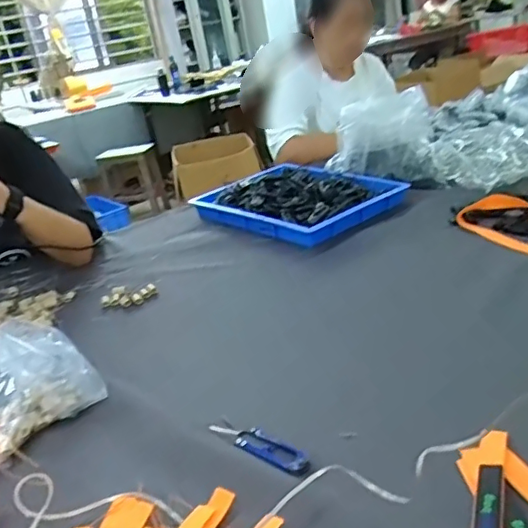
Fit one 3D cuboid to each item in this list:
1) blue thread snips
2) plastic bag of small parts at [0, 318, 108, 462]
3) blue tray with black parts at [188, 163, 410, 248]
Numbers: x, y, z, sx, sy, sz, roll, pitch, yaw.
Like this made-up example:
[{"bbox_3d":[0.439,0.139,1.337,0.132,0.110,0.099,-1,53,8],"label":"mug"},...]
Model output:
[{"bbox_3d":[-0.006,0.166,0.534,0.115,0.009,0.028,14,33,43],"label":"blue thread snips"},{"bbox_3d":[-0.252,0.125,0.613,0.124,0.105,0.087,-28,29,-36],"label":"plastic bag of small parts"},{"bbox_3d":[0.072,-0.132,1.112,0.304,0.059,0.329,-25,28,-31],"label":"blue tray with black parts"}]

